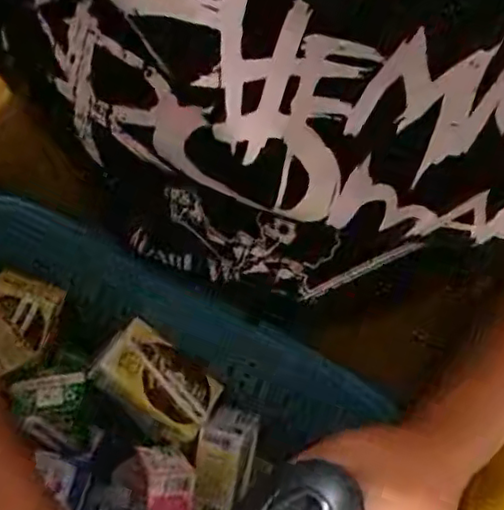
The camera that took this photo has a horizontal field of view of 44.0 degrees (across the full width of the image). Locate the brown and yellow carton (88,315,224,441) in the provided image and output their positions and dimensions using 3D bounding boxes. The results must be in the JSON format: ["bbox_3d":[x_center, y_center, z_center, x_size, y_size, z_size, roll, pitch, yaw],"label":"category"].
[{"bbox_3d":[-0.072,0.096,0.462,0.086,0.029,0.056,40,59,-7],"label":"brown and yellow carton"}]

